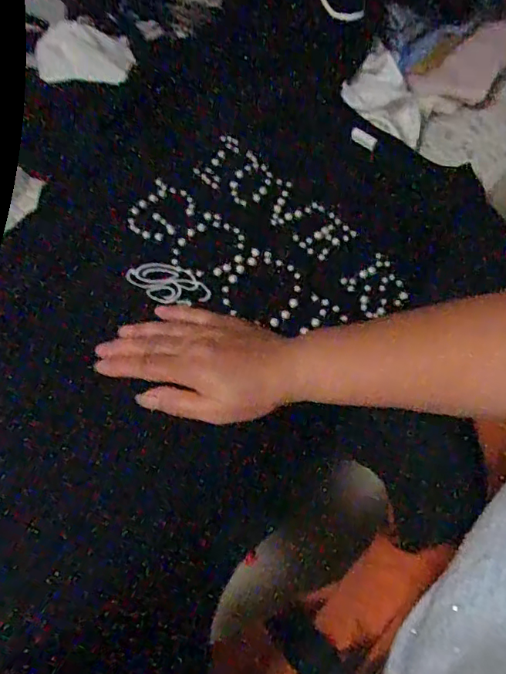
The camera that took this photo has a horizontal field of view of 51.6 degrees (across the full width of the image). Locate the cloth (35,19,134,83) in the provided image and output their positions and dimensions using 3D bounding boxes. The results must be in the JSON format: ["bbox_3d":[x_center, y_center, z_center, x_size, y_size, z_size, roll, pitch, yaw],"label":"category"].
[{"bbox_3d":[-0.214,-0.356,0.668,0.118,0.024,0.183,-17,54,-7],"label":"cloth"}]

